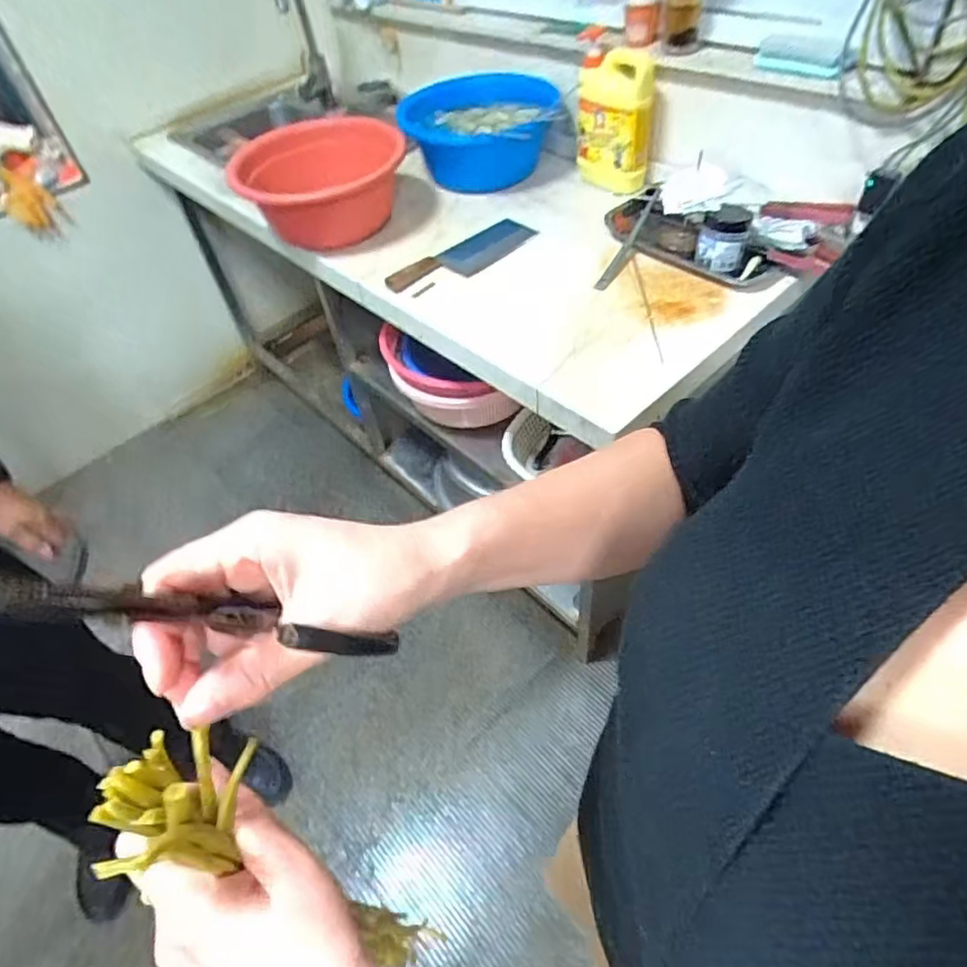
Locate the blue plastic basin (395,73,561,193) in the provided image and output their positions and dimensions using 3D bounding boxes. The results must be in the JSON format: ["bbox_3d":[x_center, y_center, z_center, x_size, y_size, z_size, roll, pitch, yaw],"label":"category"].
[{"bbox_3d":[0.007,-0.714,1.251,0.285,0.141,0.291,-4,49,4],"label":"blue plastic basin"}]

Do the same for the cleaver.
[{"bbox_3d":[-0.034,-0.401,1.081,0.296,0.034,0.086,-37,55,-22],"label":"cleaver"}]

